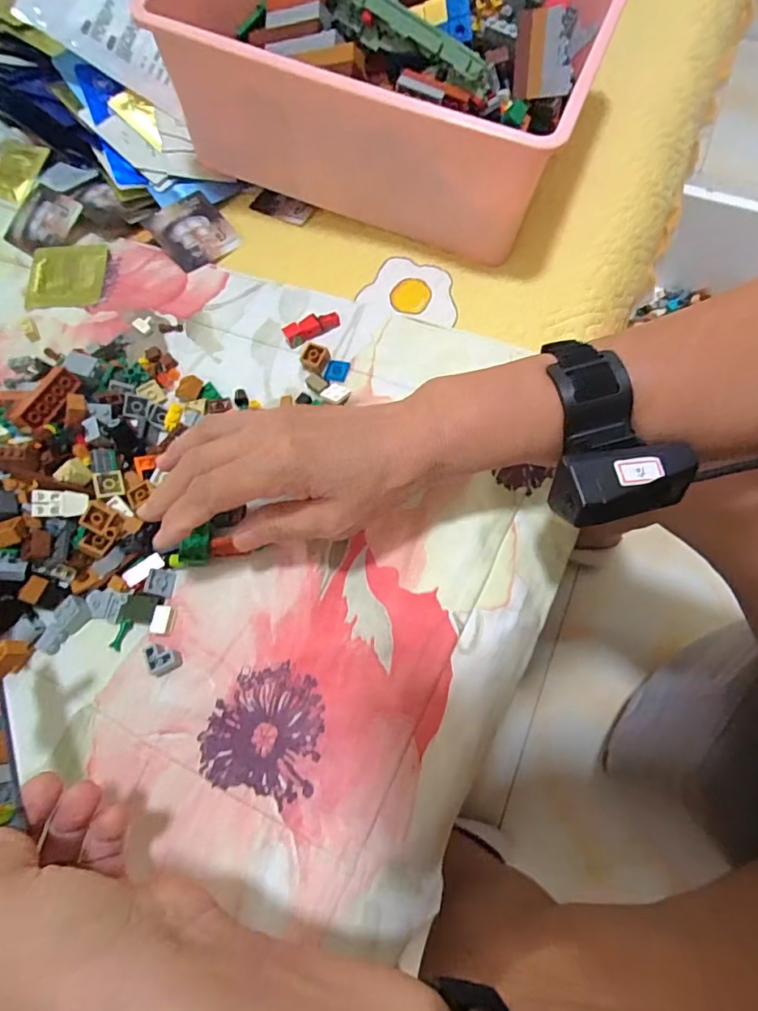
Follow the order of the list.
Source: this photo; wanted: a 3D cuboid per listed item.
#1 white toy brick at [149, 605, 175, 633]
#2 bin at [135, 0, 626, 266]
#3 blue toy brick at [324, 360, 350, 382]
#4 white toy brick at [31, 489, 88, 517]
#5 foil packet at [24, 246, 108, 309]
[{"bbox_3d":[-0.130,0.069,0.304,0.011,0.005,0.016,3,68,4],"label":"white toy brick"},{"bbox_3d":[0.018,-0.355,0.406,0.292,0.133,0.238,20,70,11],"label":"bin"},{"bbox_3d":[-0.030,-0.098,0.366,0.017,0.004,0.018,13,69,8],"label":"blue toy brick"},{"bbox_3d":[-0.197,-0.001,0.312,0.030,0.005,0.016,3,80,-32],"label":"white toy brick"},{"bbox_3d":[-0.263,-0.194,0.425,0.065,0.007,0.059,-2,67,2],"label":"foil packet"}]

